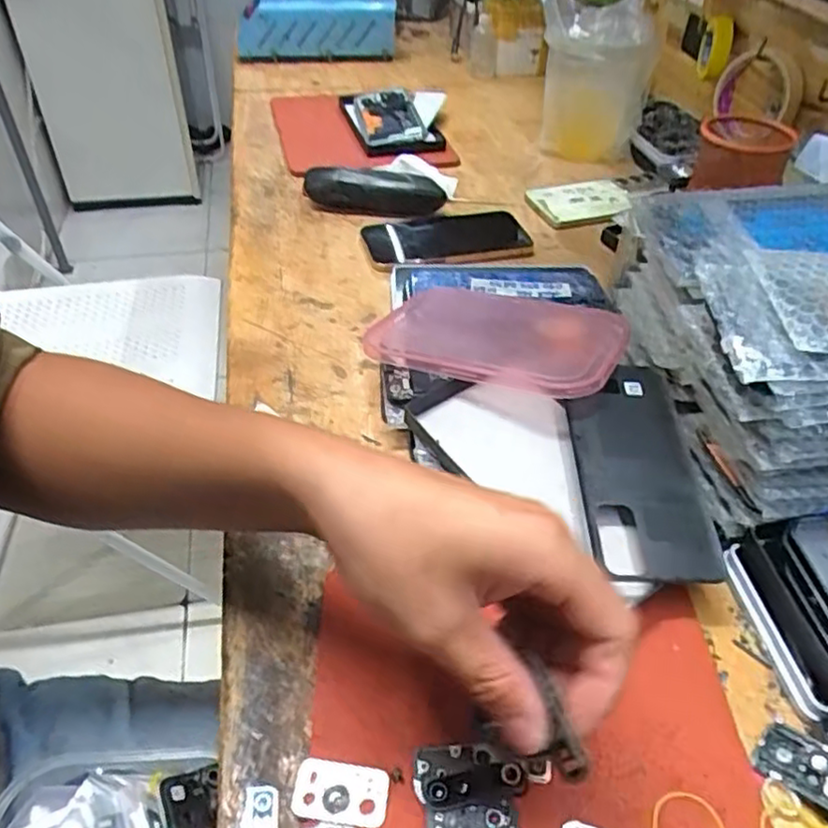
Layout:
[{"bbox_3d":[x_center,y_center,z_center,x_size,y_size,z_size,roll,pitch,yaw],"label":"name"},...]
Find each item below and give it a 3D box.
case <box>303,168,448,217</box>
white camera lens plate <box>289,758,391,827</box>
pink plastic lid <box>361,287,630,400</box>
[{"bbox_3d":[-0.040,-0.225,0.693,0.148,0.044,0.043,12,44,11],"label":"case"},{"bbox_3d":[-0.032,0.164,0.294,0.040,0.006,0.023,7,43,6],"label":"white camera lens plate"},{"bbox_3d":[0.056,-0.056,0.484,0.169,0.011,0.130,14,37,24],"label":"pink plastic lid"}]

